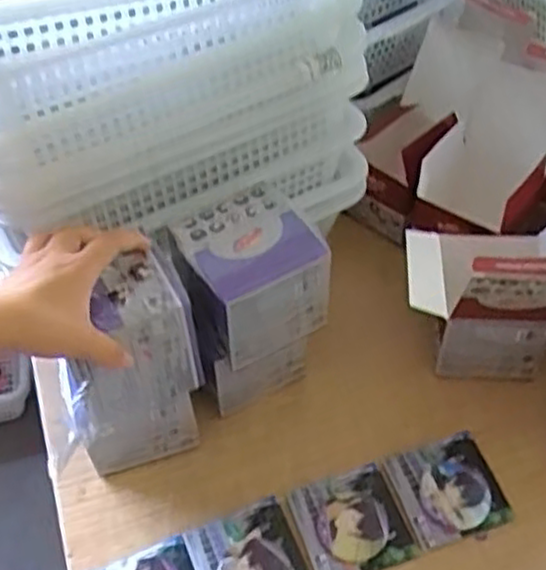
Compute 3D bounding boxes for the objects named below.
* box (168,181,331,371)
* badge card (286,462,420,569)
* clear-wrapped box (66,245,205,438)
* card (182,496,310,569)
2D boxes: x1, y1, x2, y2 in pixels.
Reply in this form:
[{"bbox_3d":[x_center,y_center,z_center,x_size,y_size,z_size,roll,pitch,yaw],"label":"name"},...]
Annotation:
[{"bbox_3d":[-0.018,-0.008,0.598,0.099,0.099,0.100,-20,50,-16],"label":"box"},{"bbox_3d":[0.063,0.192,0.599,0.083,0.012,0.084,-16,49,-13],"label":"badge card"},{"bbox_3d":[-0.111,0.043,0.556,0.099,0.098,0.071,-25,52,-20],"label":"clear-wrapped box"},{"bbox_3d":[-0.018,0.215,0.576,0.081,0.016,0.083,-18,50,-14],"label":"card"}]

